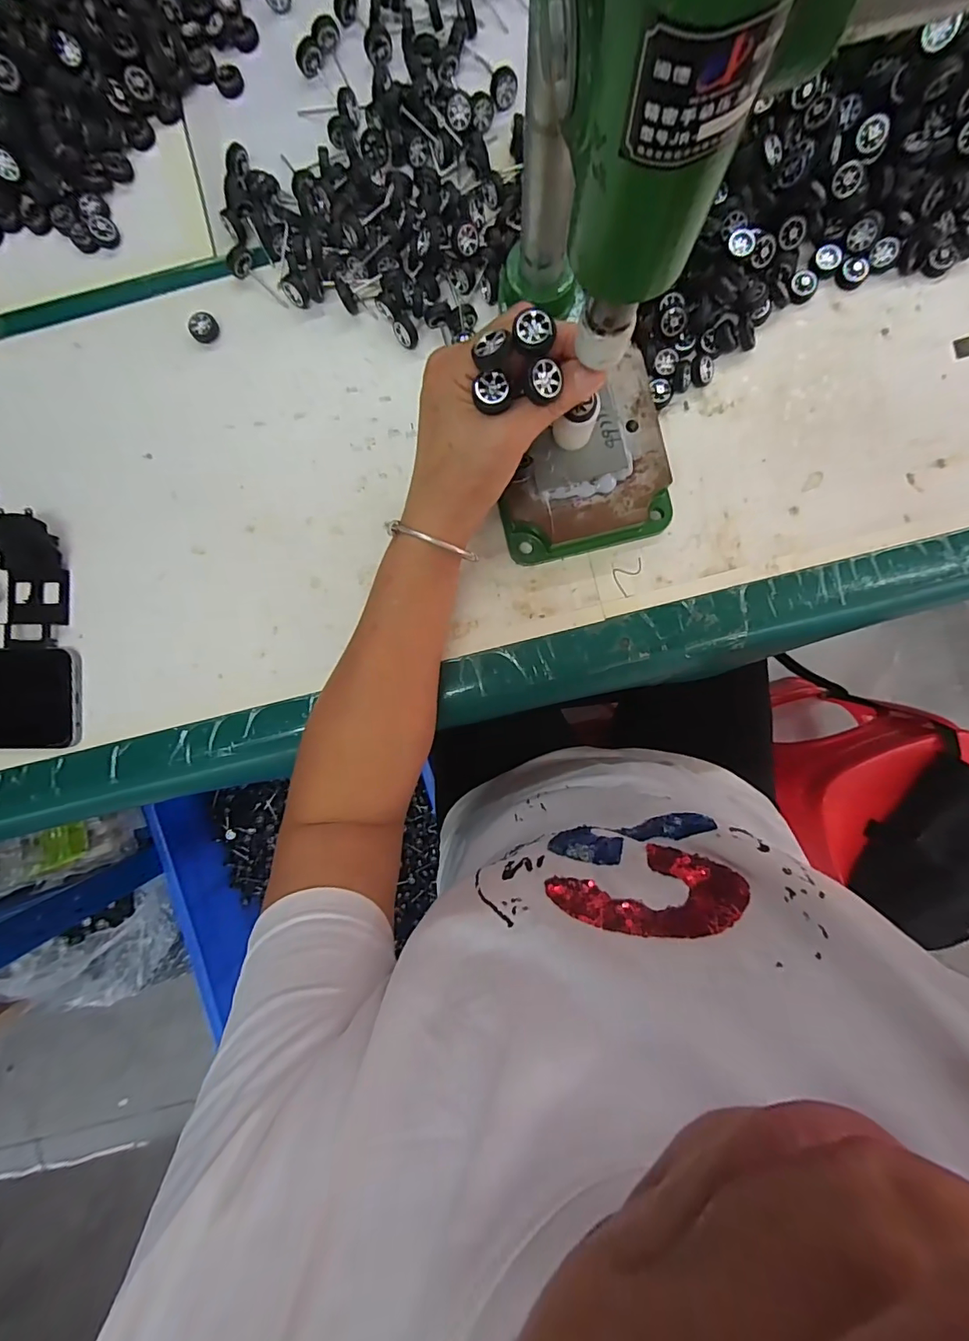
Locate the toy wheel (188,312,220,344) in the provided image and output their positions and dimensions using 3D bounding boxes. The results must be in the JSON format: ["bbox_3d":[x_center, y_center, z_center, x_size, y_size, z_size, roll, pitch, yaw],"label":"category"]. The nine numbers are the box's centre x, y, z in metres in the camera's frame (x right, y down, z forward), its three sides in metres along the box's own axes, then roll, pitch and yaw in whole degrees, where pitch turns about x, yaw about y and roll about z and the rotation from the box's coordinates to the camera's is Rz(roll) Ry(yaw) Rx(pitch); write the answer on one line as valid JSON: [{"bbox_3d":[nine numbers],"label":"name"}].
[{"bbox_3d":[-0.209,-0.254,0.365,0.020,0.010,0.019,0,91,2],"label":"toy wheel"}]

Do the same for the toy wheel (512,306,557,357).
[{"bbox_3d":[0.023,-0.160,0.232,0.018,0.009,0.017,0,91,2],"label":"toy wheel"}]

